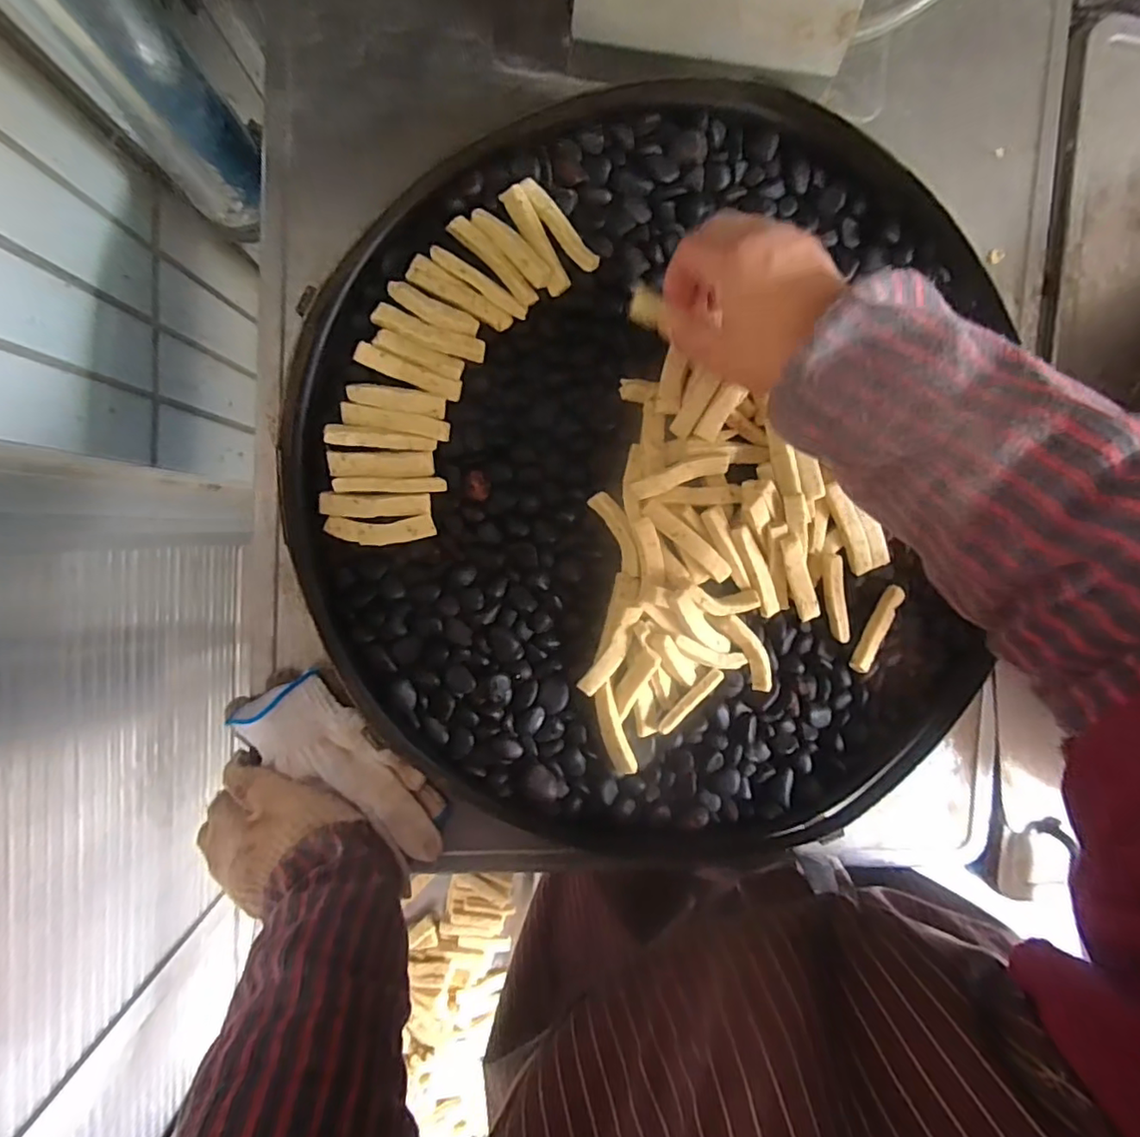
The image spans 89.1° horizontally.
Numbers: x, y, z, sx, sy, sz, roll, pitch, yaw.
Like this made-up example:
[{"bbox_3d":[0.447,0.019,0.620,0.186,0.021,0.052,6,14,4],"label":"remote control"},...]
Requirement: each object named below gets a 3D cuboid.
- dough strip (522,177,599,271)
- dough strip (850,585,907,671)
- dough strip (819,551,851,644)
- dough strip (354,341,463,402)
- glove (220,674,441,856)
[{"bbox_3d":[-0.007,-0.240,0.406,0.016,0.008,0.073,-42,97,-2],"label":"dough strip"},{"bbox_3d":[0.240,0.047,0.452,0.014,0.009,0.072,25,91,-7],"label":"dough strip"},{"bbox_3d":[0.201,0.023,0.436,0.013,0.018,0.070,-13,95,-5],"label":"dough strip"},{"bbox_3d":[-0.111,-0.136,0.399,0.072,0.004,0.015,20,91,-7],"label":"dough strip"},{"bbox_3d":[-0.165,0.157,0.442,0.070,0.025,0.173,-45,101,-2],"label":"glove"}]

